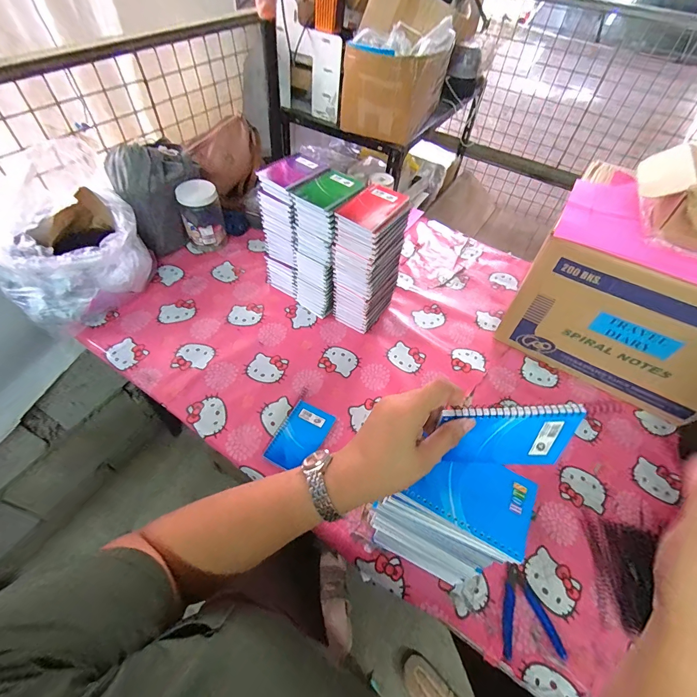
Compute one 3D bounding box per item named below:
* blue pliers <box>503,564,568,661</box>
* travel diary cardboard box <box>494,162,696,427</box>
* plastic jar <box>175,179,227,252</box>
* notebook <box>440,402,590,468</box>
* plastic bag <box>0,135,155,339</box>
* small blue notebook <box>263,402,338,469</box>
[{"bbox_3d":[0.255,0.385,0.522,0.085,0.006,0.109,-1,52,-5],"label":"blue pliers"},{"bbox_3d":[0.587,-0.101,0.723,0.405,0.331,0.257,31,56,19],"label":"travel diary cardboard box"},{"bbox_3d":[-0.390,-0.350,0.957,0.101,0.164,0.090,-16,55,-16],"label":"plastic jar"},{"bbox_3d":[0.151,0.087,0.342,0.125,0.083,0.007,-2,37,0],"label":"notebook"},{"bbox_3d":[-0.630,-0.244,0.797,0.269,0.248,0.304,38,58,23],"label":"plastic bag"},{"bbox_3d":[-0.090,0.163,0.664,0.083,0.011,0.131,23,54,14],"label":"small blue notebook"}]

